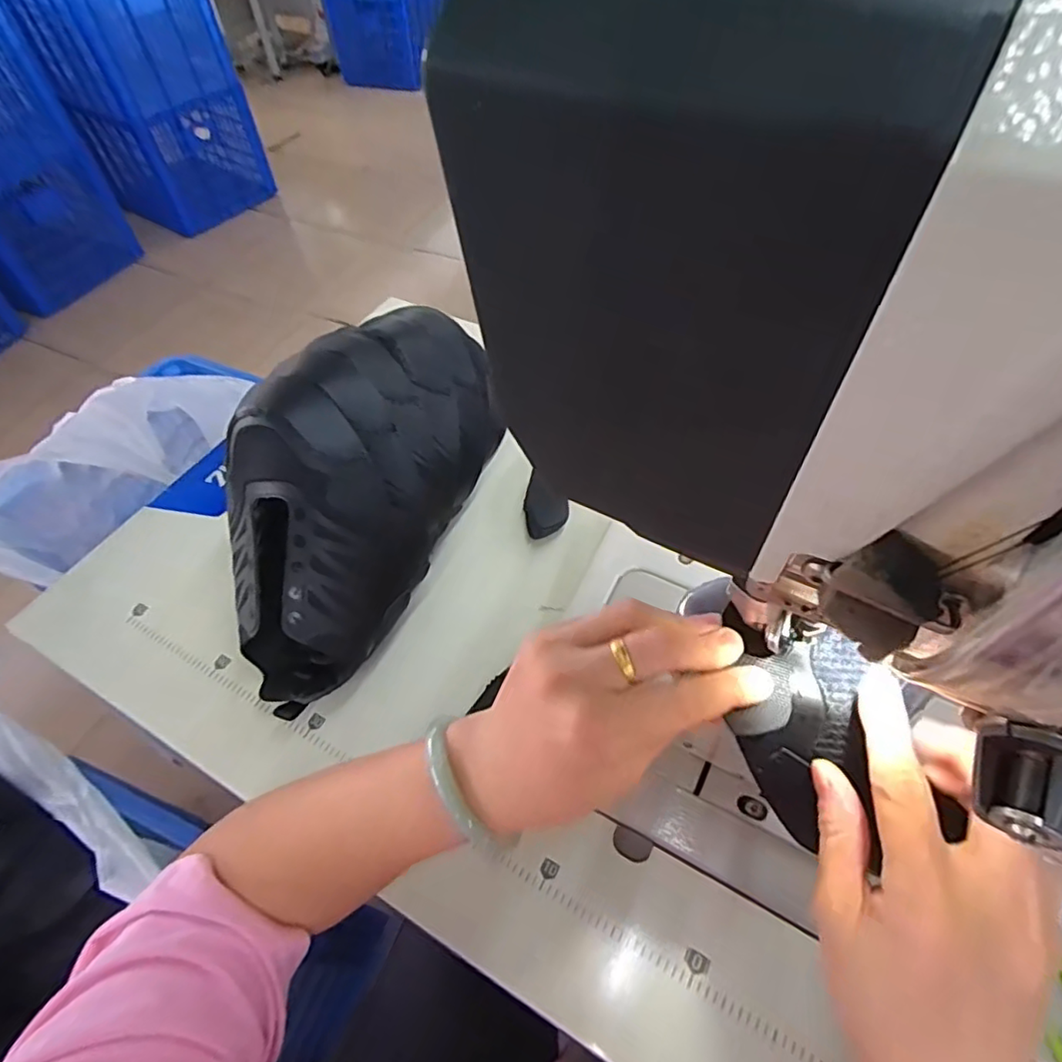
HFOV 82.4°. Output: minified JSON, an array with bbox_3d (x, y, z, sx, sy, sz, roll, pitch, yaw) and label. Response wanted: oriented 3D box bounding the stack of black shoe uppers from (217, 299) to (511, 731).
[{"bbox_3d":[-0.139,-0.021,0.468,0.131,0.178,0.267,21,58,17],"label":"stack of black shoe uppers"}]

